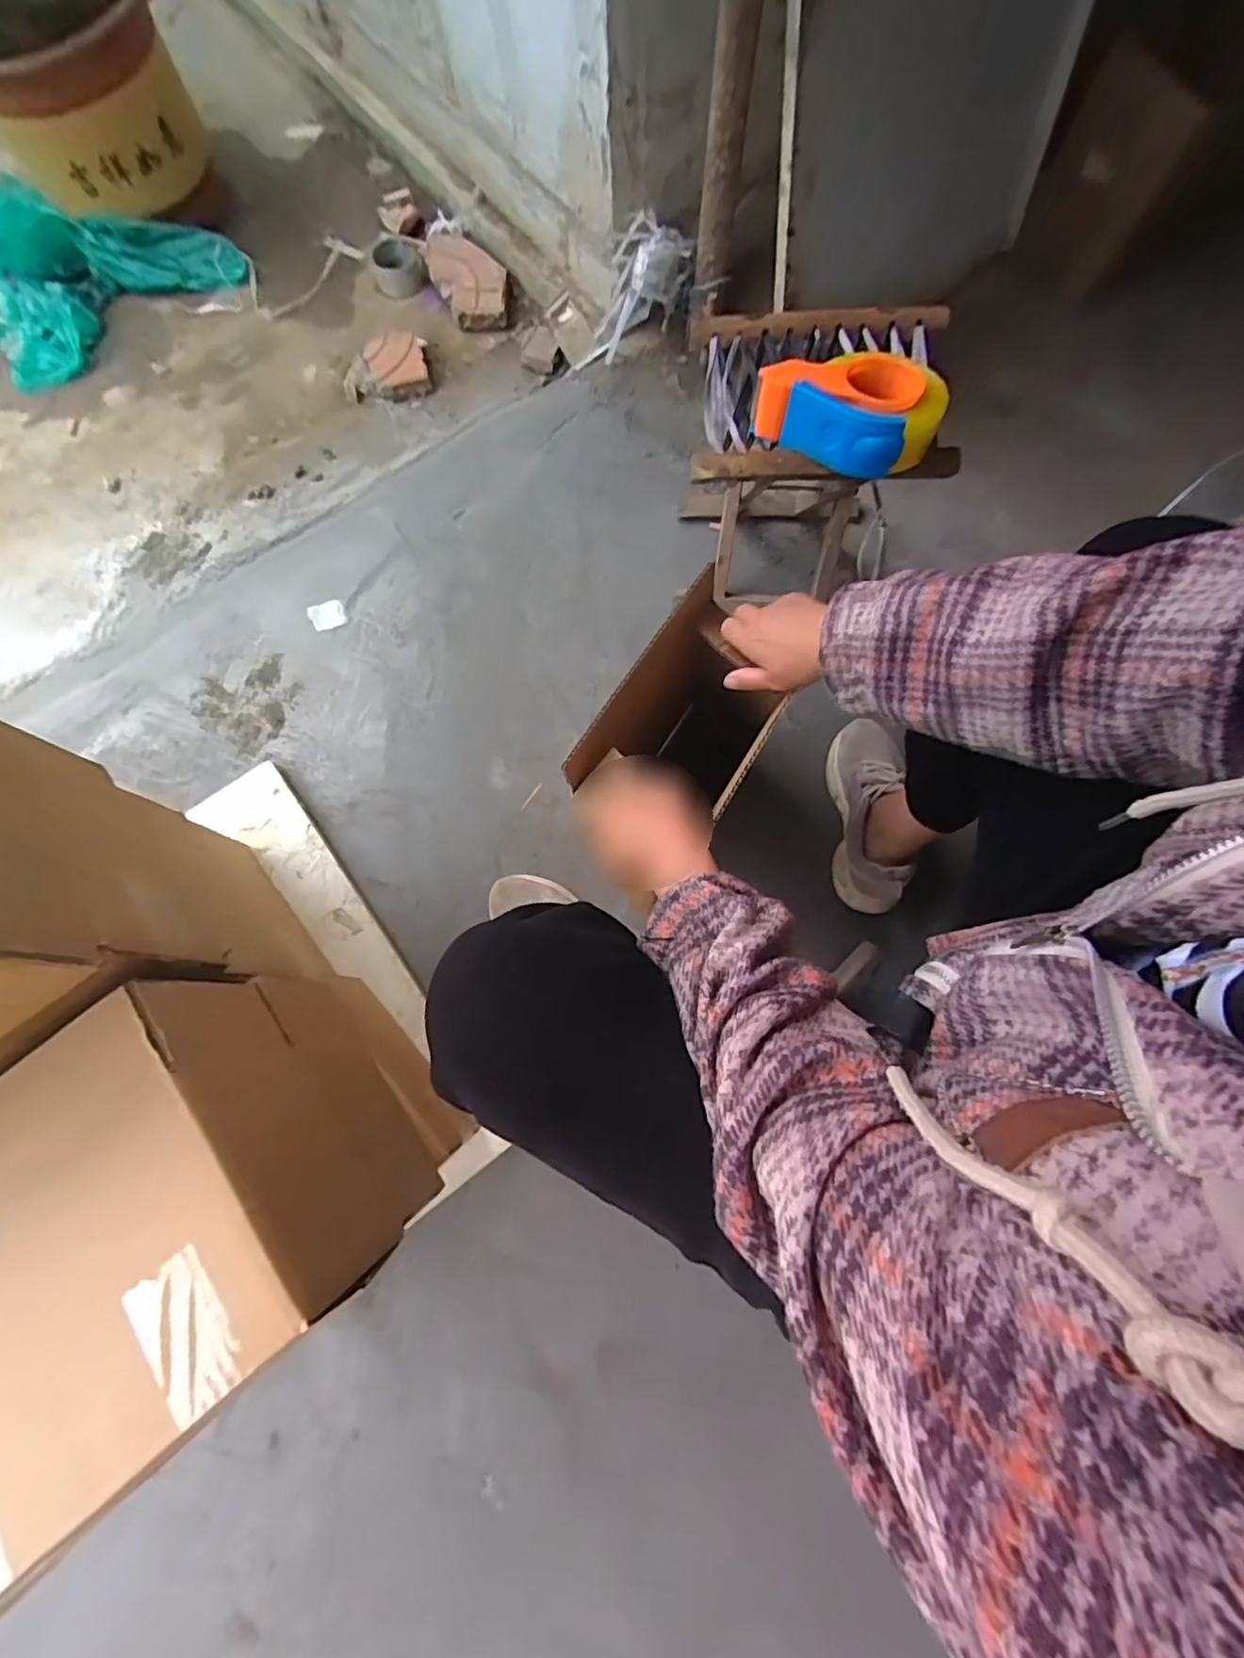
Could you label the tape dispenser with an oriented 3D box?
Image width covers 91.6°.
[{"bbox_3d":[0.234,-0.429,0.608,0.168,0.055,0.119,37,78,11],"label":"tape dispenser"}]

